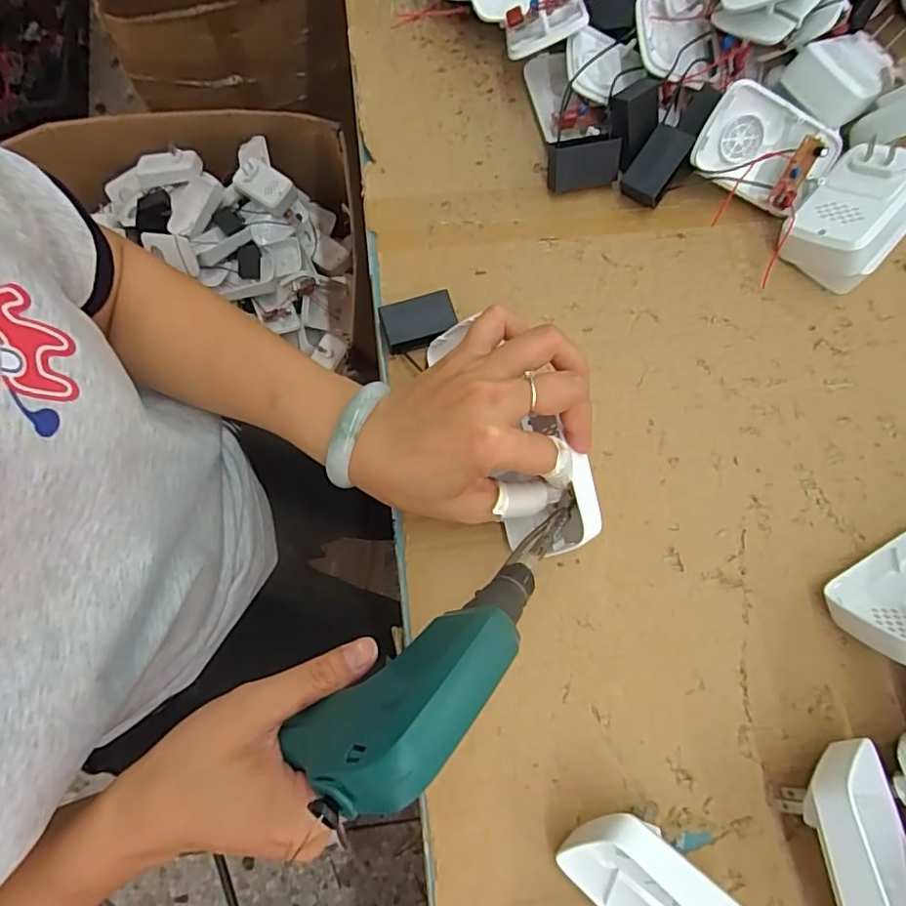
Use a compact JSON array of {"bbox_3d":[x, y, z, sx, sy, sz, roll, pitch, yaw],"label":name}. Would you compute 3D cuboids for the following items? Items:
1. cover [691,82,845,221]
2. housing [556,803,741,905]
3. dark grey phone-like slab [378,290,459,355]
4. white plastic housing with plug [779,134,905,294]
[{"bbox_3d":[0.216,-0.210,0.387,0.092,0.022,0.059,20,116,-13],"label":"cover"},{"bbox_3d":[0.102,0.222,0.280,0.102,0.054,0.051,42,78,8],"label":"housing"},{"bbox_3d":[-0.023,-0.086,0.373,0.048,0.019,0.033,-17,77,-6],"label":"dark grey phone-like slab"},{"bbox_3d":[0.277,-0.160,0.388,0.063,0.048,0.090,34,85,36],"label":"white plastic housing with plug"}]

